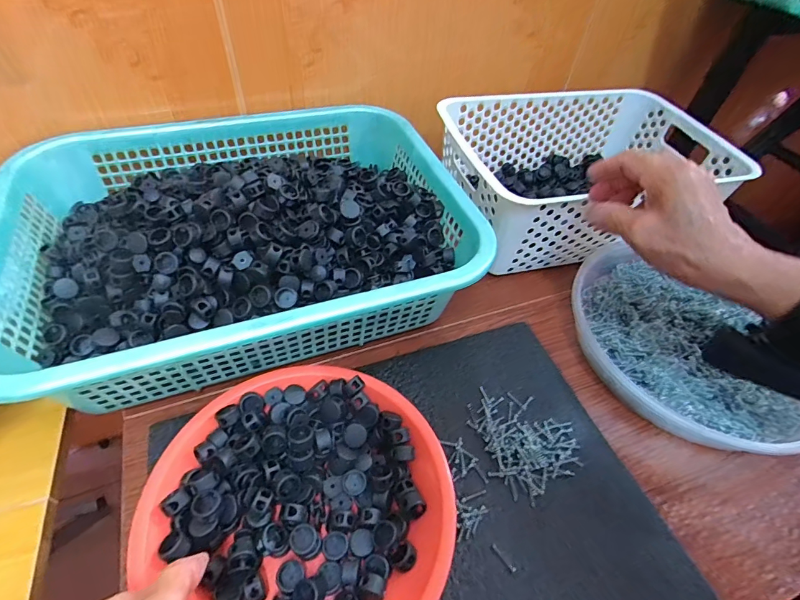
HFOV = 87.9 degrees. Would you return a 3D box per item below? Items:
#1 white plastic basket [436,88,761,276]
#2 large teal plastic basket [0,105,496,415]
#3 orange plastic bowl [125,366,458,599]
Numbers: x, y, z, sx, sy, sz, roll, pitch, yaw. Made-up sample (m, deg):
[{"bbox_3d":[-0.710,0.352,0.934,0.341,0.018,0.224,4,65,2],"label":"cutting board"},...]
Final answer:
[{"bbox_3d":[0.207,-0.150,0.497,0.303,0.100,0.213,-13,54,-15],"label":"white plastic basket"},{"bbox_3d":[-0.138,-0.071,0.389,0.382,0.090,0.289,-13,54,-15],"label":"large teal plastic basket"},{"bbox_3d":[-0.061,0.131,0.276,0.193,0.035,0.177,3,51,-3],"label":"orange plastic bowl"}]

